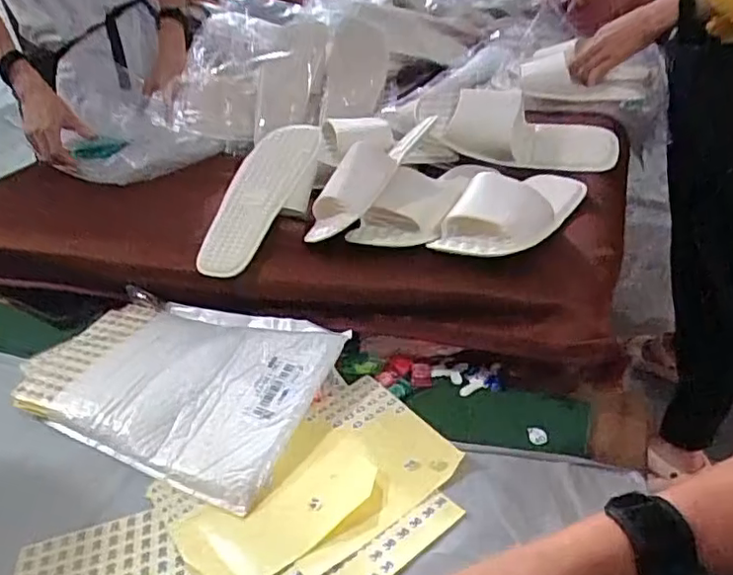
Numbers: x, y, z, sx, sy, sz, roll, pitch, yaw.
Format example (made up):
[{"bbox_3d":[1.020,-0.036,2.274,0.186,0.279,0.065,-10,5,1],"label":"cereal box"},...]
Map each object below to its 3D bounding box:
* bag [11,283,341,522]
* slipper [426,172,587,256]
[{"bbox_3d":[-0.228,0.093,0.671,0.382,0.047,0.212,10,36,26],"label":"bag"},{"bbox_3d":[0.174,-0.095,0.667,0.240,0.055,0.094,-31,39,-32],"label":"slipper"}]

